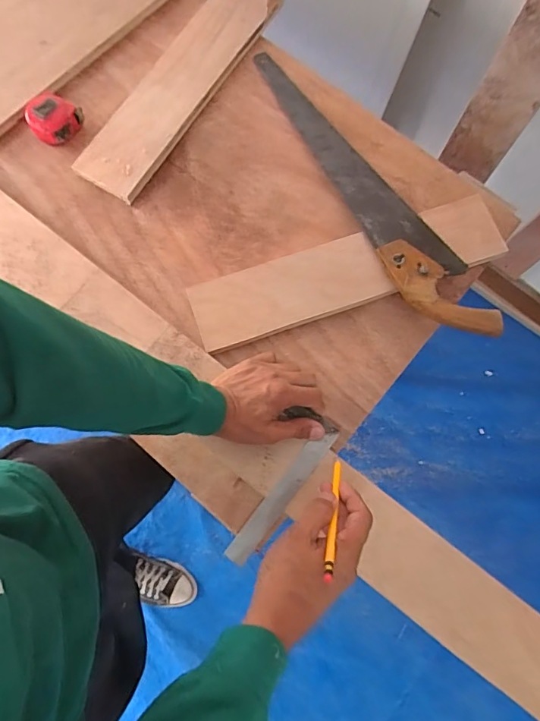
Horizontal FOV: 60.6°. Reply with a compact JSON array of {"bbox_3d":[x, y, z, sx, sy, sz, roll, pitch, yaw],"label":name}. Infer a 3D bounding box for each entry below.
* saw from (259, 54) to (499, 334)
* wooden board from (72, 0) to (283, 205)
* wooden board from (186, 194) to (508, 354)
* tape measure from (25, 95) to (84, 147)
[{"bbox_3d":[0.143,-0.256,0.664,0.094,0.036,0.532,-25,77,-8],"label":"saw"},{"bbox_3d":[-0.138,-0.427,0.702,0.110,0.017,0.415,33,80,5],"label":"wooden board"},{"bbox_3d":[0.106,-0.123,0.639,0.431,0.019,0.097,-19,76,-5],"label":"wooden board"},{"bbox_3d":[-0.318,-0.353,0.673,0.073,0.042,0.063,11,75,2],"label":"tape measure"}]

